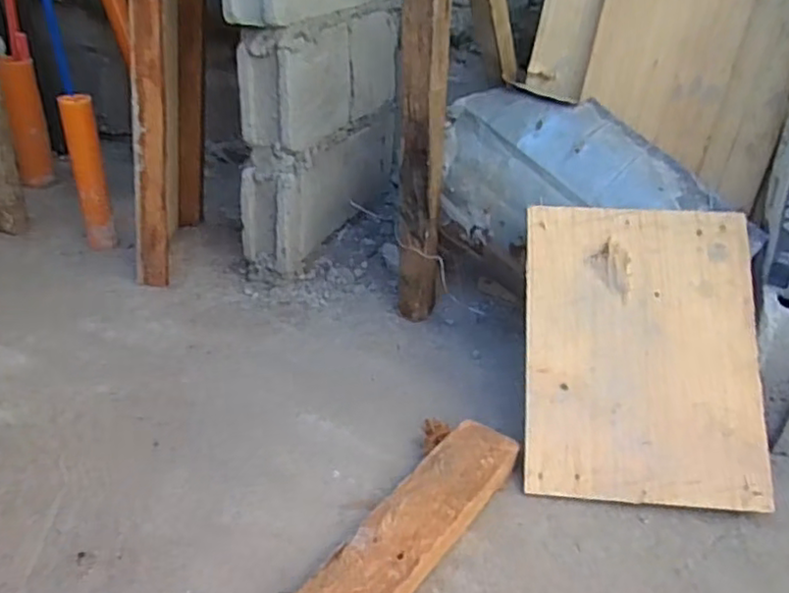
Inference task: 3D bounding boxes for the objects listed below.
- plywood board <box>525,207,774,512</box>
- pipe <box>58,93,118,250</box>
[{"bbox_3d":[0.331,0.066,0.864,0.300,0.012,0.395,3,72,6],"label":"plywood board"},{"bbox_3d":[-0.599,-0.232,1.270,0.057,0.292,0.064,-12,35,-24],"label":"pipe"}]

